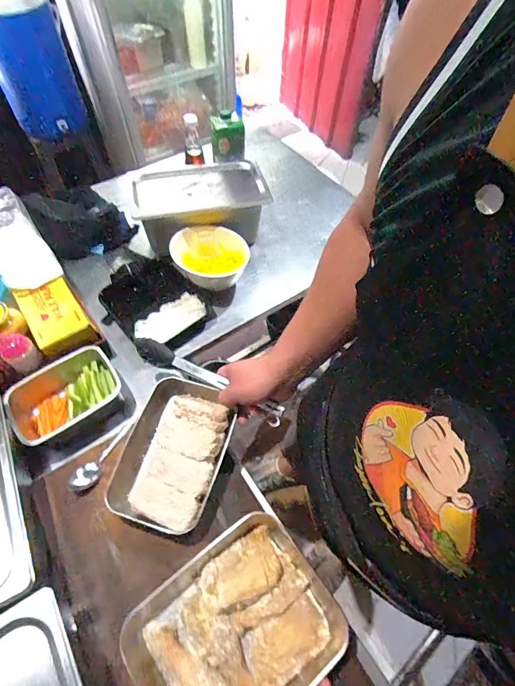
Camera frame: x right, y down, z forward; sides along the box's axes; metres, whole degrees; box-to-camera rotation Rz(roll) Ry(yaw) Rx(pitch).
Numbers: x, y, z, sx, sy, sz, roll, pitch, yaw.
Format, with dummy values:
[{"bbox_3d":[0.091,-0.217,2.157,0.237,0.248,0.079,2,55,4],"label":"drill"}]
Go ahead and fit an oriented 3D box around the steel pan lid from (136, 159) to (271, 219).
[{"bbox_3d":[-0.138,-0.370,0.875,0.303,0.022,0.159,-11,59,-9],"label":"steel pan lid"}]

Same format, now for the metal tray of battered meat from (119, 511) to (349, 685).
[{"bbox_3d":[-0.032,0.382,0.495,0.255,0.055,0.202,-32,65,-19],"label":"metal tray of battered meat"}]

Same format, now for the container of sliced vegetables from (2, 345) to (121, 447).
[{"bbox_3d":[-0.357,0.108,0.699,0.192,0.075,0.130,-32,65,-20],"label":"container of sliced vegetables"}]

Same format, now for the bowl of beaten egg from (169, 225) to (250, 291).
[{"bbox_3d":[-0.106,-0.197,0.850,0.166,0.082,0.151,2,58,-1],"label":"bowl of beaten egg"}]

